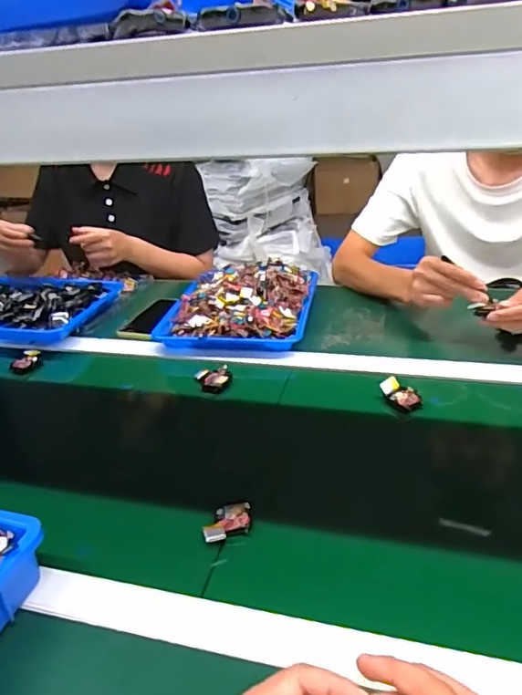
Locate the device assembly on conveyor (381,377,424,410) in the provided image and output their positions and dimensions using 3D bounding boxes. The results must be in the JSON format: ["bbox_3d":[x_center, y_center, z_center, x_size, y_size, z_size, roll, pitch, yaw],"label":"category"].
[{"bbox_3d":[0.186,0.065,0.695,0.056,0.031,0.031,18,36,35],"label":"device assembly on conveyor"}]

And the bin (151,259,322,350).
[{"bbox_3d":[-0.034,-0.079,0.952,0.249,0.073,0.273,2,30,13],"label":"bin"}]

